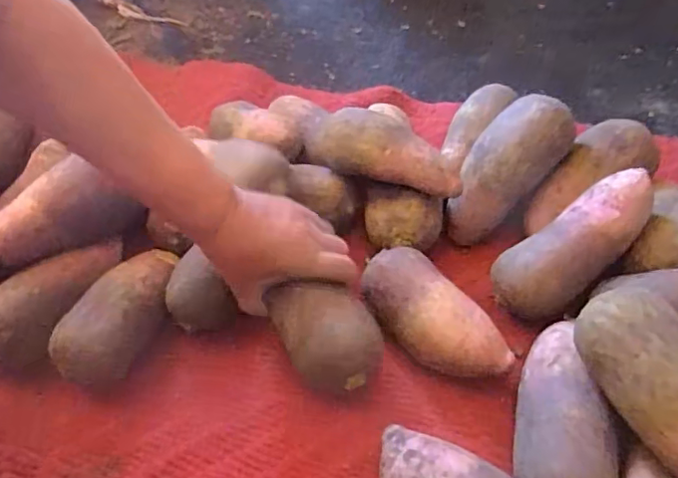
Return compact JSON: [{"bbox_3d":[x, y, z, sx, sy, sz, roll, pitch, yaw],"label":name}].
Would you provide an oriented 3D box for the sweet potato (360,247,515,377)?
[{"bbox_3d":[0.079,0.072,0.502,0.061,0.064,0.143,-31,55,-21],"label":"sweet potato"}]

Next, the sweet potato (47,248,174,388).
[{"bbox_3d":[-0.196,0.068,0.521,0.078,0.067,0.142,13,51,14],"label":"sweet potato"}]

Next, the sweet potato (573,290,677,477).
[{"bbox_3d":[0.223,0.110,0.375,0.060,0.062,0.159,-20,51,-14],"label":"sweet potato"}]

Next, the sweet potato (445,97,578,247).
[{"bbox_3d":[0.163,-0.070,0.575,0.056,0.164,0.073,7,35,-45],"label":"sweet potato"}]

